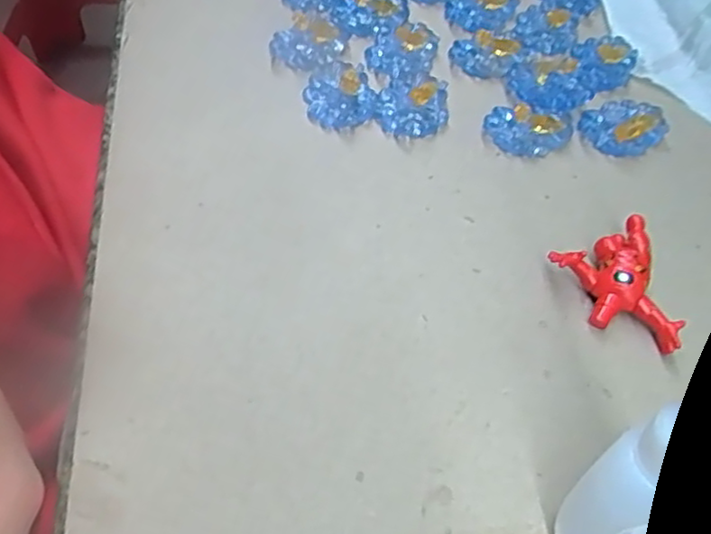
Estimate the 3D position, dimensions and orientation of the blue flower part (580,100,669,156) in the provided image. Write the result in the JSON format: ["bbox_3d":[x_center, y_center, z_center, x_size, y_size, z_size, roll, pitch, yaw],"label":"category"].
[{"bbox_3d":[0.116,-0.061,0.284,0.031,0.009,0.029,1,56,-2],"label":"blue flower part"}]

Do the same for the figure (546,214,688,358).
[{"bbox_3d":[0.096,0.009,0.231,0.034,0.017,0.045,-22,60,-16],"label":"figure"}]

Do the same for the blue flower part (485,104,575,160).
[{"bbox_3d":[0.074,-0.060,0.279,0.035,0.015,0.023,14,56,6],"label":"blue flower part"}]

